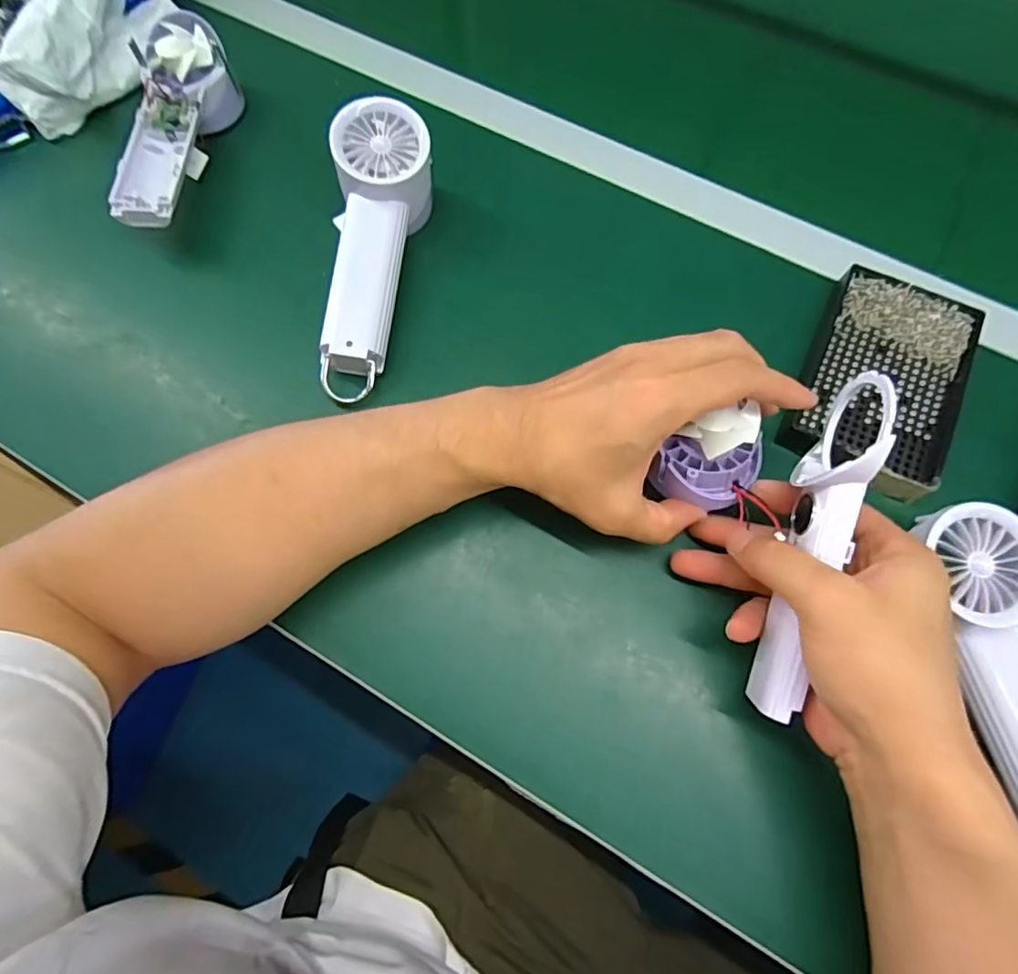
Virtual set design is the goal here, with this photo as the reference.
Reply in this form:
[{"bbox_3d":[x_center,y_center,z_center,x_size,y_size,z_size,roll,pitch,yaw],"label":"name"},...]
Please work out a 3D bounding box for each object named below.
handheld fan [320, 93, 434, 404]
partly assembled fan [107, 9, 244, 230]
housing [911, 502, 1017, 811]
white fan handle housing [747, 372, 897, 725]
[{"bbox_3d":[-0.093,-0.153,0.369,0.064,0.054,0.199,8,86,2],"label":"handheld fan"},{"bbox_3d":[-0.244,-0.260,0.413,0.063,0.065,0.177,-1,72,0],"label":"partly assembled fan"},{"bbox_3d":[0.259,0.091,0.283,0.052,0.021,0.168,-14,88,-6],"label":"housing"},{"bbox_3d":[0.149,0.027,0.269,0.019,0.055,0.171,16,91,5],"label":"white fan handle housing"}]

